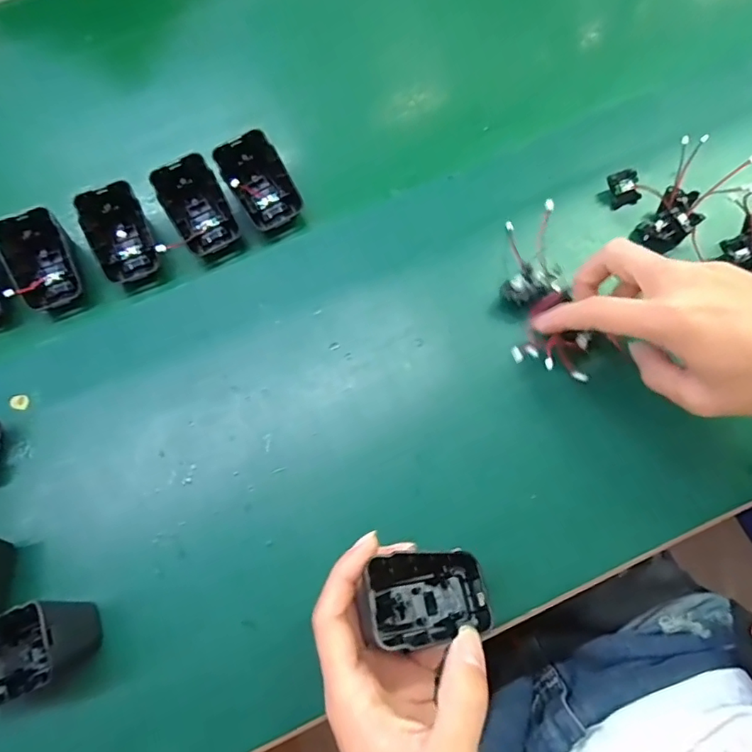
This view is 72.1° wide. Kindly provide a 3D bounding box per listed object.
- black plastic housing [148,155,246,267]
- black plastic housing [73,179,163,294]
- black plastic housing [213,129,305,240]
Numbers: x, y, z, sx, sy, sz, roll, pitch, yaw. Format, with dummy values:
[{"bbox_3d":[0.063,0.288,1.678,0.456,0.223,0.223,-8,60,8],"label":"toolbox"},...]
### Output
[{"bbox_3d":[-0.131,-0.124,0.382,0.041,0.033,0.063,-27,73,-7],"label":"black plastic housing"},{"bbox_3d":[-0.187,-0.102,0.382,0.043,0.024,0.072,-26,107,-14],"label":"black plastic housing"},{"bbox_3d":[-0.086,-0.143,0.391,0.043,0.024,0.073,-31,110,-5],"label":"black plastic housing"}]

